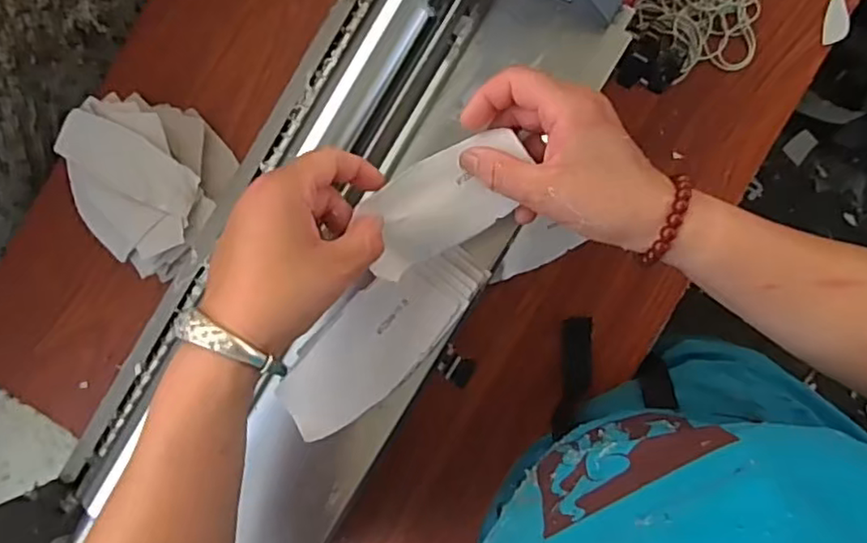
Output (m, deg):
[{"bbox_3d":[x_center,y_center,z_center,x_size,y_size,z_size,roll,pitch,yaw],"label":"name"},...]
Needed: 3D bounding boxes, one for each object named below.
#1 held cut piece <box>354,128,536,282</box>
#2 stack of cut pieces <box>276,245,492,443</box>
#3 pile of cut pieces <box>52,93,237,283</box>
[{"bbox_3d":[0.007,-0.043,0.372,0.103,0.024,0.050,-33,86,5],"label":"held cut piece"},{"bbox_3d":[-0.034,0.044,0.414,0.056,0.009,0.156,43,93,5],"label":"stack of cut pieces"},{"bbox_3d":[-0.269,-0.083,0.603,0.141,0.074,0.150,0,89,6],"label":"pile of cut pieces"}]

